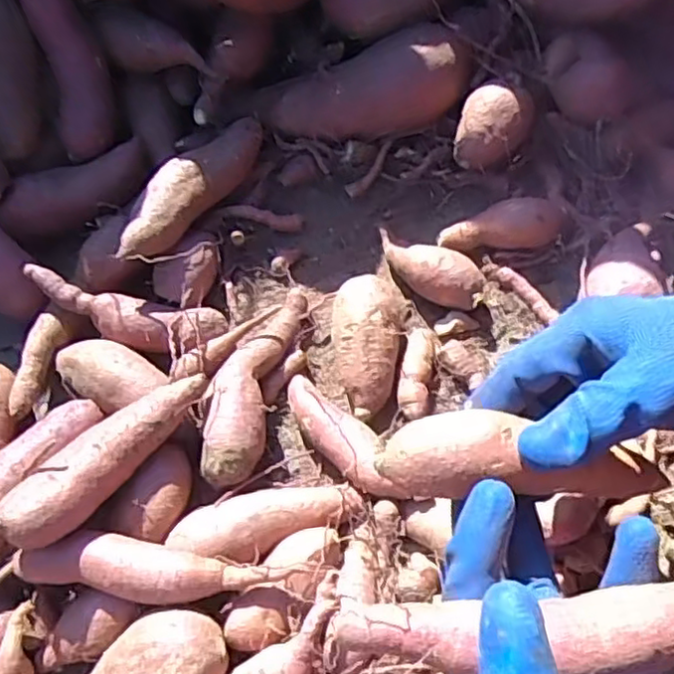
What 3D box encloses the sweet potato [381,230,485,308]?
[{"bbox_3d":[0.063,-0.049,0.486,0.085,0.032,0.032,33,68,15],"label":"sweet potato"}]

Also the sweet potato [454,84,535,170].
[{"bbox_3d":[0.120,-0.161,0.516,0.050,0.039,0.055,0,64,0],"label":"sweet potato"}]

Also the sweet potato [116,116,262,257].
[{"bbox_3d":[-0.105,-0.105,0.491,0.039,0.047,0.147,27,67,12],"label":"sweet potato"}]

